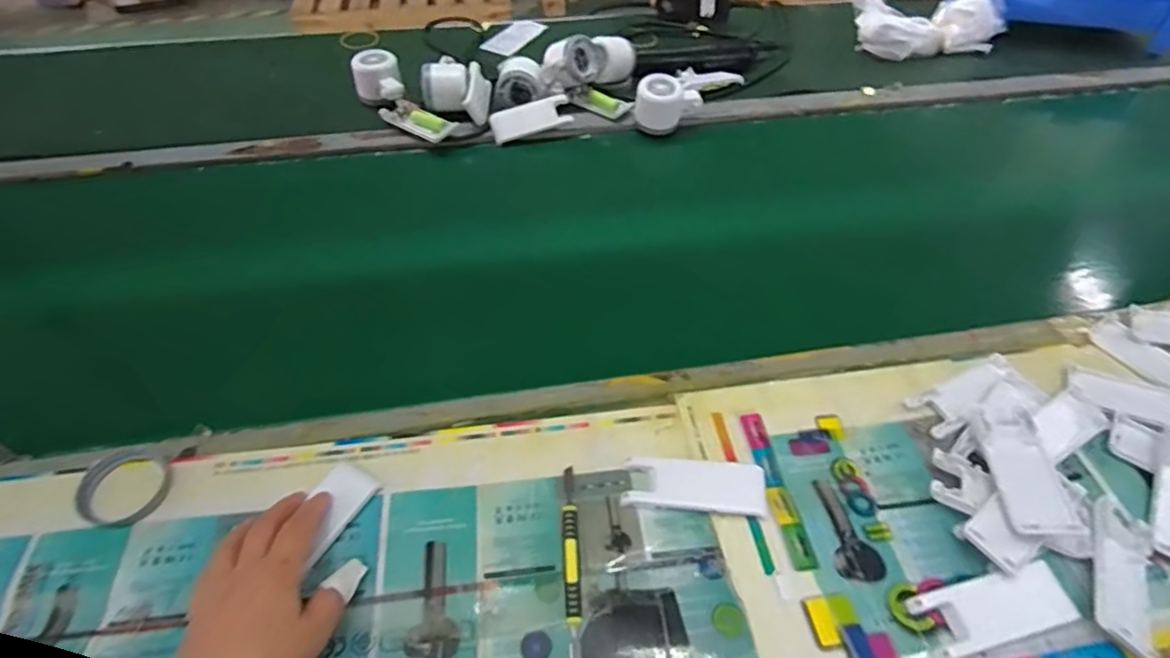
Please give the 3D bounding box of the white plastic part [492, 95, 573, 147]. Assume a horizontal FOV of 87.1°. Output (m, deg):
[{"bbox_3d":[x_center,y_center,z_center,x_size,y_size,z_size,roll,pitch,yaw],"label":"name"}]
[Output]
[{"bbox_3d":[-0.069,-0.270,0.794,0.105,0.038,0.026,-18,10,-5],"label":"white plastic part"}]

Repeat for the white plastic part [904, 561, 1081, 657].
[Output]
[{"bbox_3d":[0.262,0.180,0.394,0.099,0.011,0.038,-11,50,-10],"label":"white plastic part"}]

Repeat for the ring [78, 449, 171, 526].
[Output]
[{"bbox_3d":[-0.338,0.115,0.452,0.064,0.010,0.058,13,50,11],"label":"ring"}]

